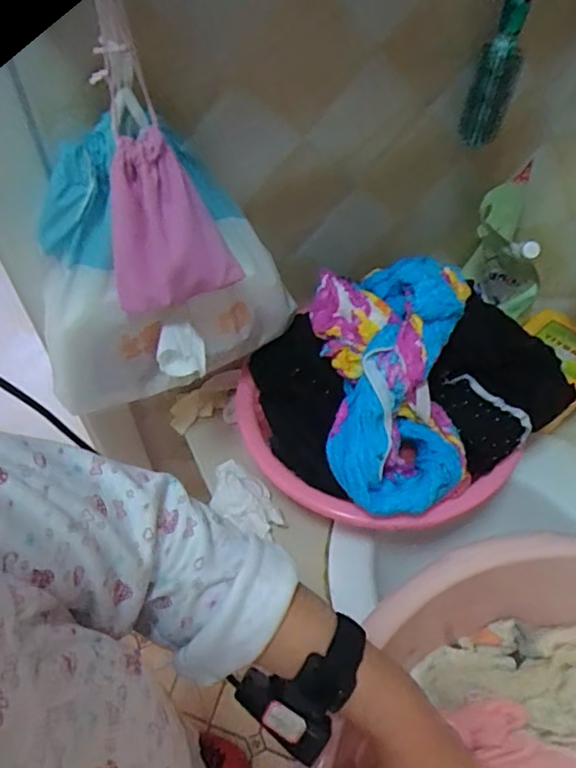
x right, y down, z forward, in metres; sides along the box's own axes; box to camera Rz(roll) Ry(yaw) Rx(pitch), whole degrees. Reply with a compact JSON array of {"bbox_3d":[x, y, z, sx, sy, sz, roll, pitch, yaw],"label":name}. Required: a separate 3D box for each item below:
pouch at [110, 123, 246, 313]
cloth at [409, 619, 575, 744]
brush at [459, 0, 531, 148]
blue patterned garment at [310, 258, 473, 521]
[{"bbox_3d":[-0.096,-0.125,0.468,0.104,0.128,0.054,2,55,0],"label":"pouch"},{"bbox_3d":[0.236,0.288,0.559,0.210,0.034,0.097,3,55,0],"label":"cloth"},{"bbox_3d":[0.210,-0.331,0.549,0.040,0.218,0.040,22,58,13],"label":"brush"},{"bbox_3d":[0.110,0.000,0.587,0.149,0.154,0.220,-3,56,-4],"label":"blue patterned garment"}]

